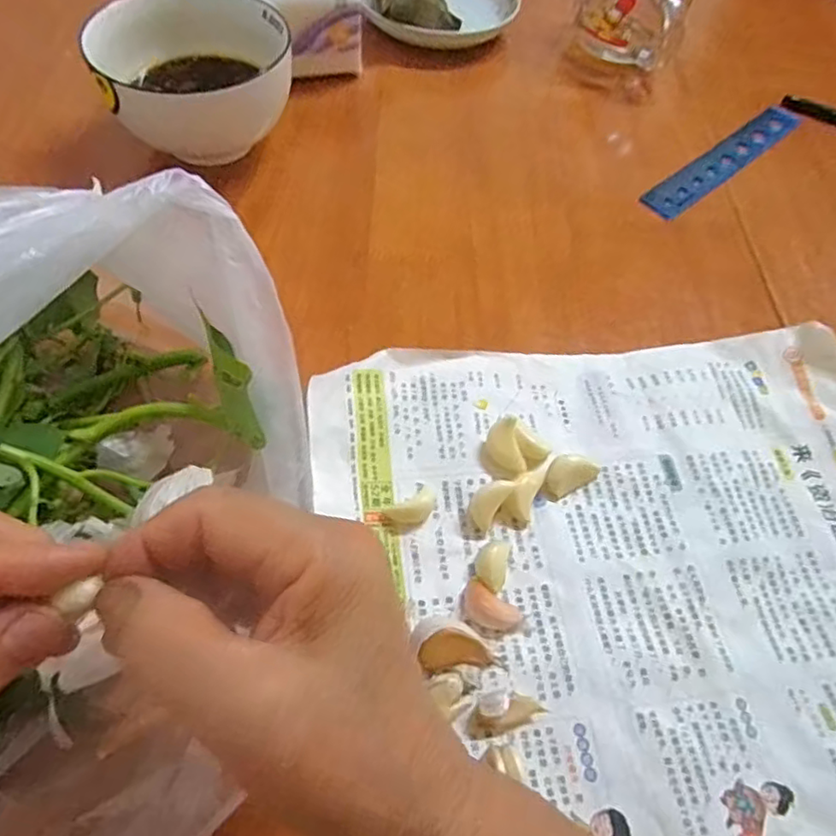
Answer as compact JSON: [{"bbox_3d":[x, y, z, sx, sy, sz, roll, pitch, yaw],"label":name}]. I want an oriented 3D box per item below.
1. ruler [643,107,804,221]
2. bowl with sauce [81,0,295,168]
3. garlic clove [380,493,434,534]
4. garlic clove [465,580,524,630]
[{"bbox_3d":[0.266,-0.225,0.542,0.221,0.004,0.033,-37,66,-26],"label":"ruler"},{"bbox_3d":[-0.164,-0.249,0.474,0.128,0.077,0.110,-17,59,-15],"label":"bowl with sauce"},{"bbox_3d":[-0.004,0.051,0.328,0.028,0.008,0.012,-27,62,-7],"label":"garlic clove"},{"bbox_3d":[0.036,0.092,0.307,0.030,0.009,0.017,21,57,9],"label":"garlic clove"}]

